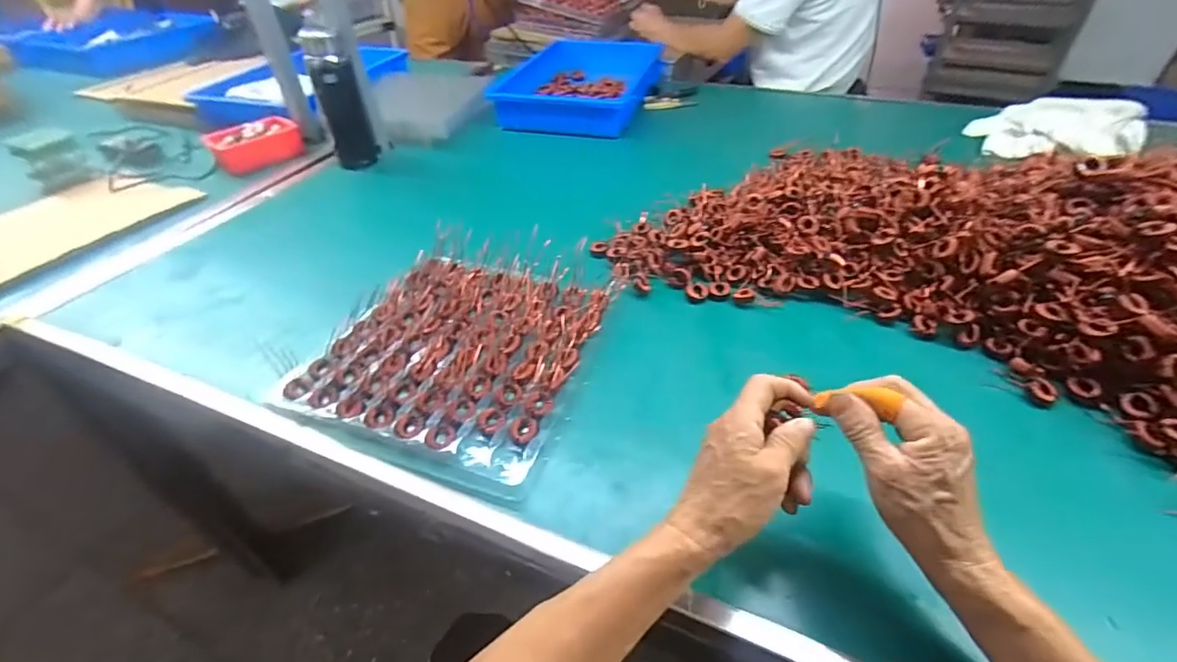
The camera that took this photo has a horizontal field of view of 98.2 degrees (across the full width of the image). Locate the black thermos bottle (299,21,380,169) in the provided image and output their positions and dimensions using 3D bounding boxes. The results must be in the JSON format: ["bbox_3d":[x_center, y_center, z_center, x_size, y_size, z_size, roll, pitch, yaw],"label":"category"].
[{"bbox_3d":[-0.442,-0.407,0.913,0.059,0.223,0.070,-9,42,-8],"label":"black thermos bottle"}]

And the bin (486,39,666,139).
[{"bbox_3d":[-0.020,-0.600,1.232,0.347,0.100,0.439,8,43,11],"label":"bin"}]

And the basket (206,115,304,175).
[{"bbox_3d":[-0.636,-0.358,0.982,0.100,0.055,0.154,31,51,31],"label":"basket"}]

